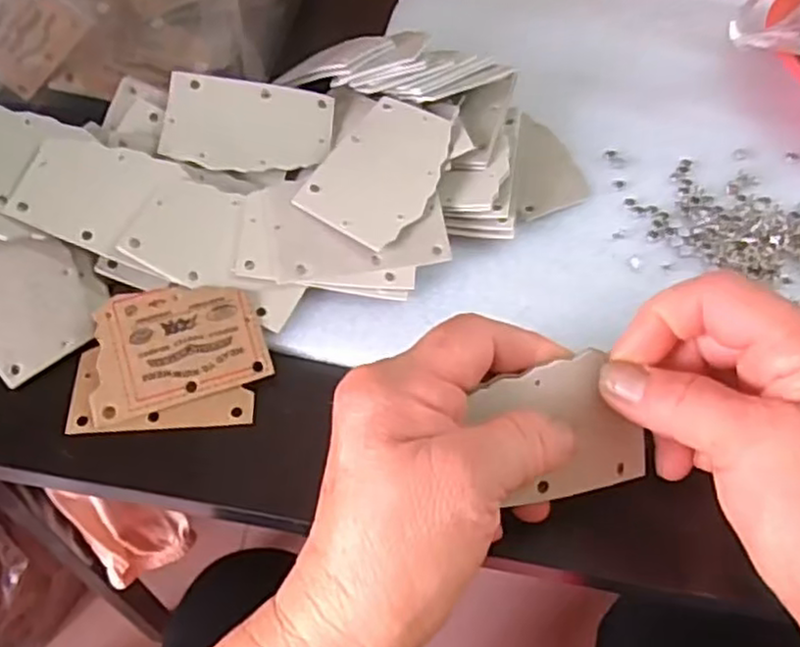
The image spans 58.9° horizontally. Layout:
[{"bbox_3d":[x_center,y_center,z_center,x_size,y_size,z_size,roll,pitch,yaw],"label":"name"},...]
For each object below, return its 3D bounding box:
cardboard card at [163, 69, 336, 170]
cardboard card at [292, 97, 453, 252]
[{"bbox_3d":[-0.078,-0.103,0.369,0.084,0.004,0.056,7,67,-8],"label":"cardboard card"},{"bbox_3d":[-0.007,-0.078,0.359,0.053,0.008,0.086,29,69,9],"label":"cardboard card"}]

